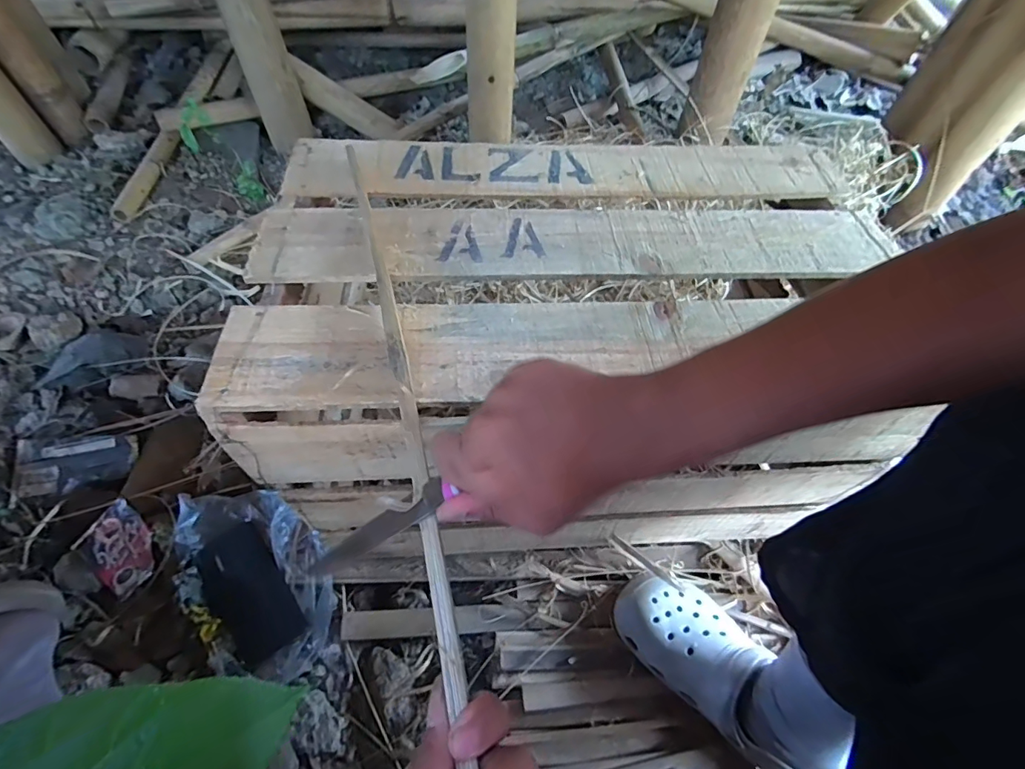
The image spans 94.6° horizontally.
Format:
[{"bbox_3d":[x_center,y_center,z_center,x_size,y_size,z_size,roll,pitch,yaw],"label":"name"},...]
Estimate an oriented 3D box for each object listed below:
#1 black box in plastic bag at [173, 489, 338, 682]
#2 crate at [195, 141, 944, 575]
[{"bbox_3d":[-0.321,0.239,0.598,0.163,0.052,0.245,-26,62,-21],"label":"black box in plastic bag"},{"bbox_3d":[0.052,-0.025,0.568,0.569,0.363,0.342,0,56,-5],"label":"crate"}]

